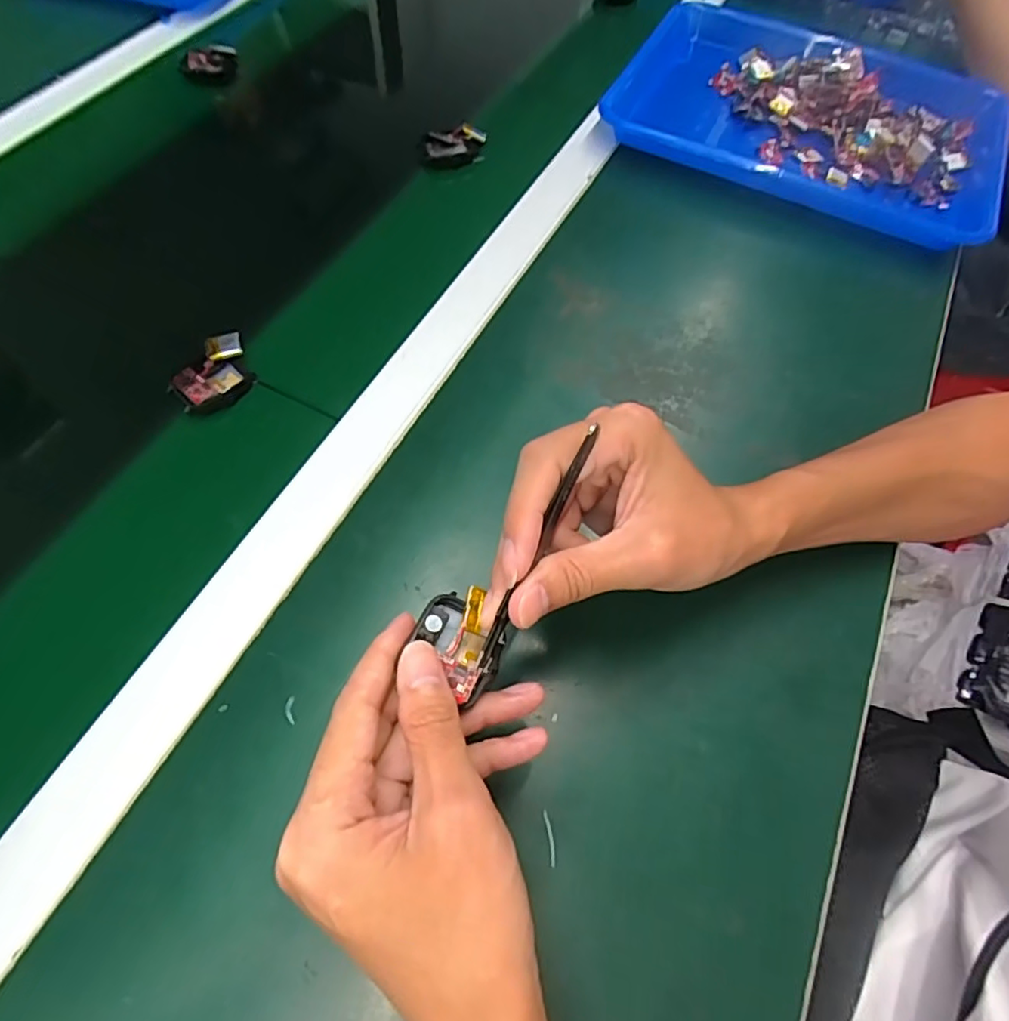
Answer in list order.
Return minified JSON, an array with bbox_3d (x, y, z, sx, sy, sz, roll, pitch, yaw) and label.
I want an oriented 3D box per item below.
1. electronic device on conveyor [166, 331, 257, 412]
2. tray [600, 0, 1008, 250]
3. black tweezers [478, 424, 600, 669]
[{"bbox_3d":[-0.188,-0.089,0.386,0.033,0.019,0.058,27,64,12],"label":"electronic device on conveyor"},{"bbox_3d":[0.282,-0.366,0.547,0.341,0.037,0.266,22,63,9],"label":"tray"},{"bbox_3d":[0.012,0.017,0.233,0.005,0.011,0.102,27,93,12],"label":"black tweezers"}]

